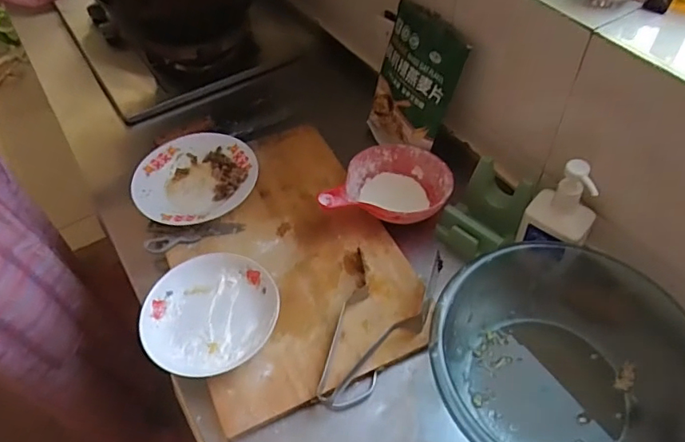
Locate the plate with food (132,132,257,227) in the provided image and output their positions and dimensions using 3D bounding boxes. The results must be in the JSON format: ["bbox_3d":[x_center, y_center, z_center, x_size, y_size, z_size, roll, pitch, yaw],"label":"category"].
[{"bbox_3d":[-0.257,-0.073,0.916,0.200,0.040,0.191,-2,51,2],"label":"plate with food"}]

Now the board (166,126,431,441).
[{"bbox_3d":[-0.100,0.036,0.831,0.337,0.031,0.500,-22,53,-14],"label":"board"}]

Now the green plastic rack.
[{"bbox_3d":[0.221,-0.016,0.809,0.113,0.107,0.116,35,61,27],"label":"green plastic rack"}]

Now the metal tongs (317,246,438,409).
[{"bbox_3d":[0.051,0.136,0.718,0.126,0.049,0.244,11,53,12],"label":"metal tongs"}]

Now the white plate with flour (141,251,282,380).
[{"bbox_3d":[-0.184,0.130,0.744,0.186,0.036,0.182,-2,51,2],"label":"white plate with flour"}]

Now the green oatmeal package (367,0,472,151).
[{"bbox_3d":[0.115,-0.229,0.908,0.032,0.248,0.182,-12,49,-32],"label":"green oatmeal package"}]

